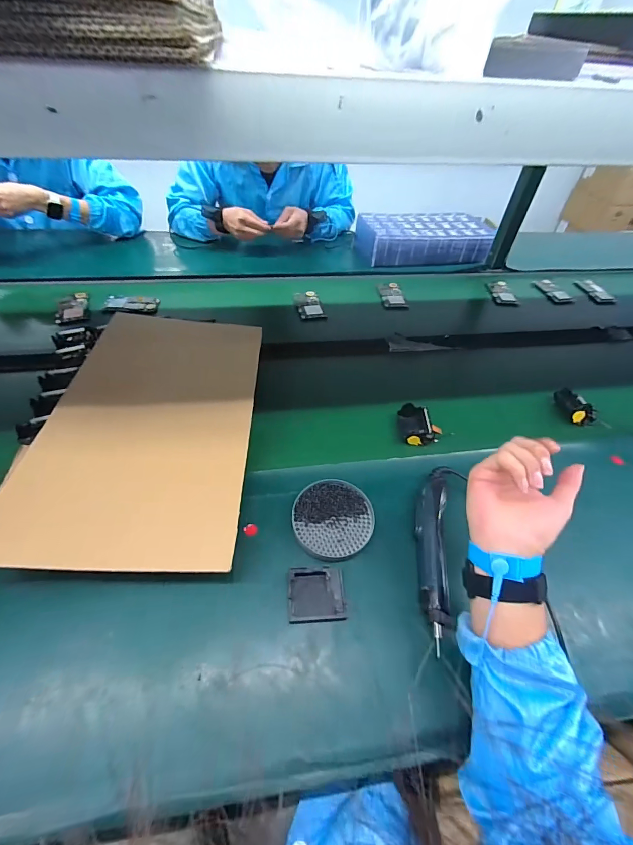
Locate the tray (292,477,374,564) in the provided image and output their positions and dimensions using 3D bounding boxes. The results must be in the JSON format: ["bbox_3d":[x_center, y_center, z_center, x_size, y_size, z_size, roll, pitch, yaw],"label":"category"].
[{"bbox_3d":[0.024,0.134,0.511,0.111,0.015,0.114,2,48,-3],"label":"tray"}]

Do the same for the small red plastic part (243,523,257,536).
[{"bbox_3d":[-0.093,0.151,0.507,0.017,0.005,0.017,2,47,-2],"label":"small red plastic part"}]

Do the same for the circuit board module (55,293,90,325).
[{"bbox_3d":[-0.568,-0.267,0.830,0.072,0.025,0.101,-19,52,-20],"label":"circuit board module"}]

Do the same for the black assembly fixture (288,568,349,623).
[{"bbox_3d":[0.001,0.213,0.449,0.070,0.016,0.061,-1,48,-6],"label":"black assembly fixture"}]

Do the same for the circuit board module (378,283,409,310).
[{"bbox_3d":[0.203,-0.343,0.971,0.067,0.015,0.112,-6,49,-10],"label":"circuit board module"}]

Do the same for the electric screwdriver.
[{"bbox_3d":[0.156,0.157,0.481,0.042,0.027,0.238,11,48,5],"label":"electric screwdriver"}]

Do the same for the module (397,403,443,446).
[{"bbox_3d":[0.184,0.004,0.640,0.075,0.032,0.067,4,48,-1],"label":"module"}]

